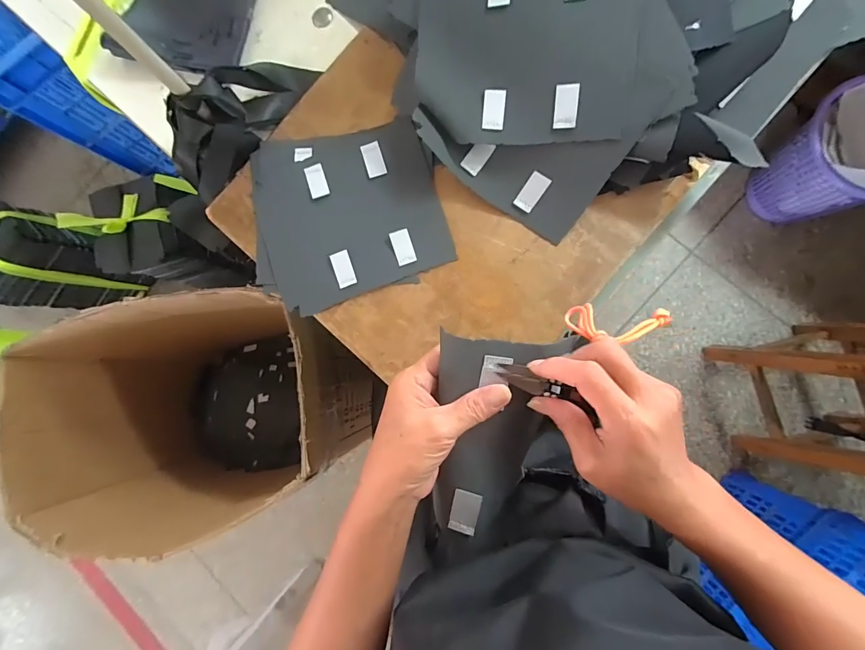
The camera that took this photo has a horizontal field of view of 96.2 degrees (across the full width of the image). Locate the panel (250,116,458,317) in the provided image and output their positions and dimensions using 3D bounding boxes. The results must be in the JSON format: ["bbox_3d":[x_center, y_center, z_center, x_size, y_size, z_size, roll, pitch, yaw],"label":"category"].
[{"bbox_3d":[-0.093,-0.129,0.423,0.192,0.016,0.190,-19,83,4],"label":"panel"}]

